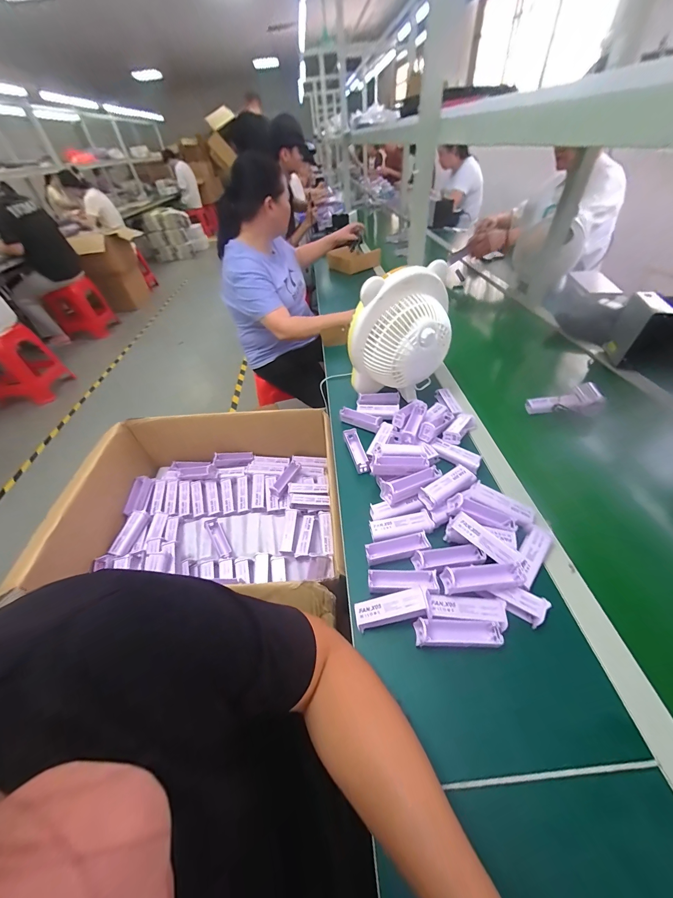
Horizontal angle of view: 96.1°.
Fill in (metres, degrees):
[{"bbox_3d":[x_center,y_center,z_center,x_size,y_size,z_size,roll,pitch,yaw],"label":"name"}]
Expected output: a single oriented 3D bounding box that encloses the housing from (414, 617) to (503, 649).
[{"bbox_3d":[0.155,0.239,0.390,0.101,0.031,0.029,1,45,7],"label":"housing"}]

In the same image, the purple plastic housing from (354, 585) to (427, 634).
[{"bbox_3d":[0.074,0.216,0.408,0.096,0.026,0.030,-23,44,11],"label":"purple plastic housing"}]

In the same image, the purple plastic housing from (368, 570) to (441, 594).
[{"bbox_3d":[0.095,0.195,0.440,0.096,0.027,0.028,1,45,6],"label":"purple plastic housing"}]

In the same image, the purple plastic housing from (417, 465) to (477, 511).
[{"bbox_3d":[0.193,0.062,0.518,0.103,0.023,0.036,-24,48,-17],"label":"purple plastic housing"}]

